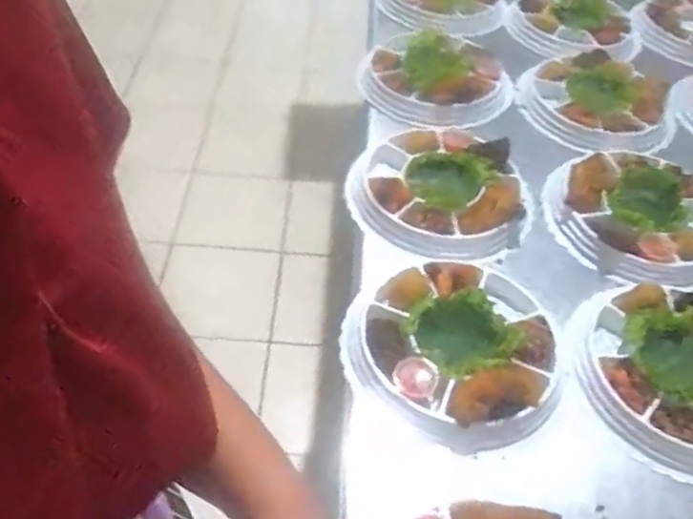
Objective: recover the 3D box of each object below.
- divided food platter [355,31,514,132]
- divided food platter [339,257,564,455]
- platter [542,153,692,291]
[{"bbox_3d":[0.125,-0.264,0.965,0.220,0.047,0.211,2,48,-3],"label":"divided food platter"},{"bbox_3d":[0.107,0.078,0.653,0.220,0.045,0.220,2,48,-3],"label":"divided food platter"},{"bbox_3d":[0.350,-0.056,0.803,0.218,0.047,0.210,2,48,-3],"label":"platter"}]

